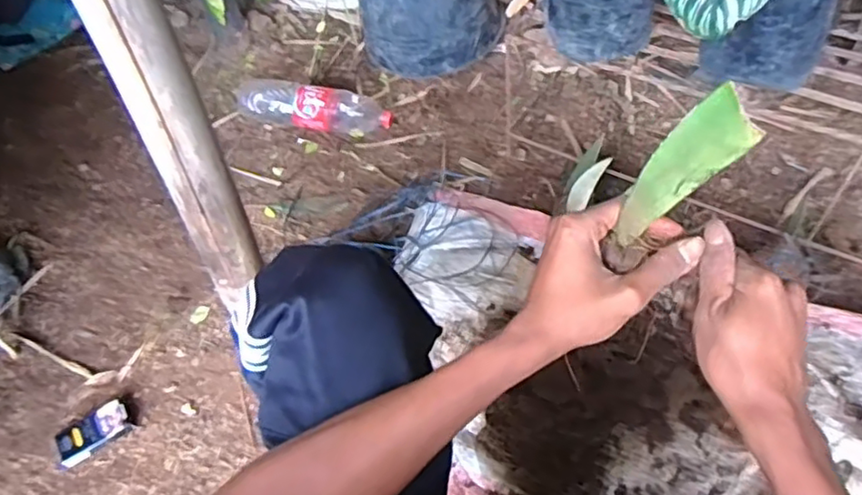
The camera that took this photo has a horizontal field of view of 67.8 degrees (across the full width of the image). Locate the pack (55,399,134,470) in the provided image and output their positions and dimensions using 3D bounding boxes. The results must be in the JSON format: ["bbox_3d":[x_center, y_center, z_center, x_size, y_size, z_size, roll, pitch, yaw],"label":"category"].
[{"bbox_3d":[-0.488,0.267,0.922,0.104,0.021,0.055,-31,59,-18],"label":"pack"}]

